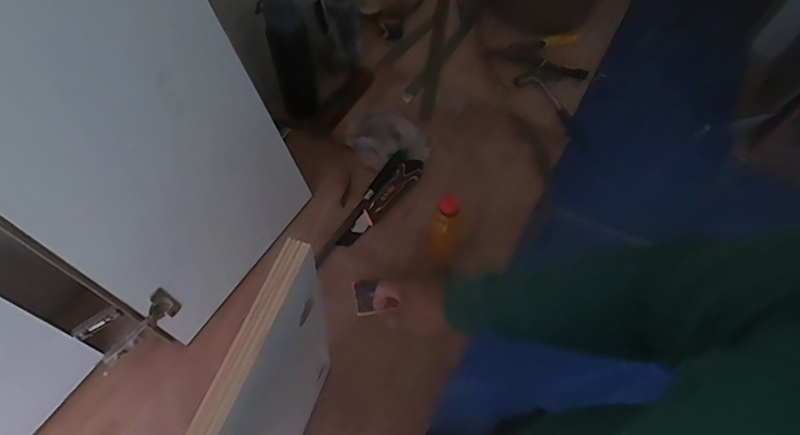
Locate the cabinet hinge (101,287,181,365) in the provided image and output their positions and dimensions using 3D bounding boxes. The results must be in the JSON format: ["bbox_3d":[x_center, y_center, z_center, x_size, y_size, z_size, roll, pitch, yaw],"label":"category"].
[{"bbox_3d":[-0.385,0.165,0.698,0.025,0.046,0.121,31,64,16],"label":"cabinet hinge"}]

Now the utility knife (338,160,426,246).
[{"bbox_3d":[-0.035,-0.033,0.921,0.046,0.020,0.238,35,65,17],"label":"utility knife"}]

